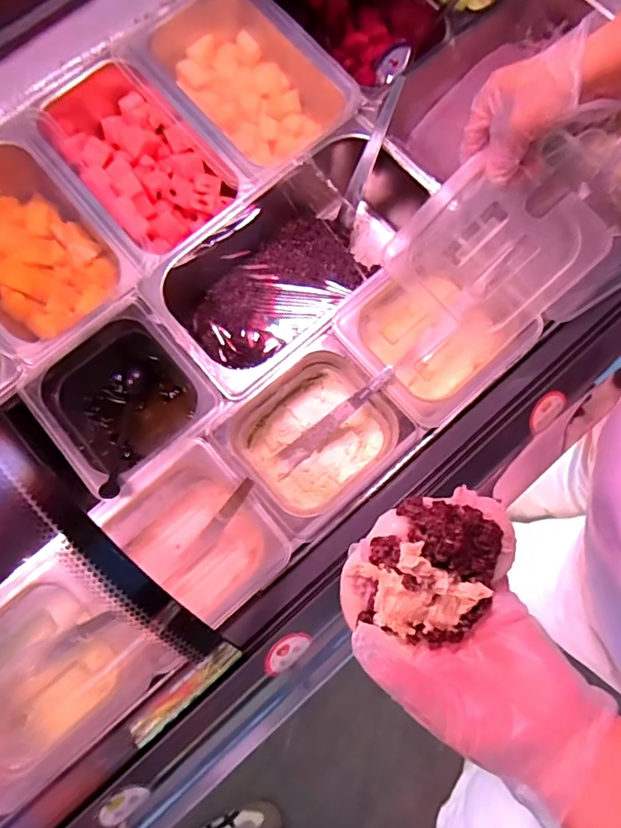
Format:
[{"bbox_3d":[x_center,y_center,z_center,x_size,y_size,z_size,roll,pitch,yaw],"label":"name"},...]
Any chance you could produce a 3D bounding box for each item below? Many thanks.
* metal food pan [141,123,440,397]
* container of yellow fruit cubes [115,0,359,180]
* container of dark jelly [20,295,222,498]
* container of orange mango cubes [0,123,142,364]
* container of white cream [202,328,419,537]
[{"bbox_3d":[-0.023,-0.174,0.609,0.184,0.104,0.327,42,81,9],"label":"metal food pan"},{"bbox_3d":[-0.084,-0.402,0.651,0.265,0.093,0.176,44,81,10],"label":"container of yellow fruit cubes"},{"bbox_3d":[-0.199,-0.013,0.584,0.161,0.098,0.168,-41,80,-8],"label":"container of dark jelly"},{"bbox_3d":[-0.321,-0.184,0.599,0.171,0.088,0.248,-41,80,-8],"label":"container of orange mango cubes"},{"bbox_3d":[0.007,0.027,0.567,0.176,0.092,0.152,-42,80,-8],"label":"container of white cream"}]

